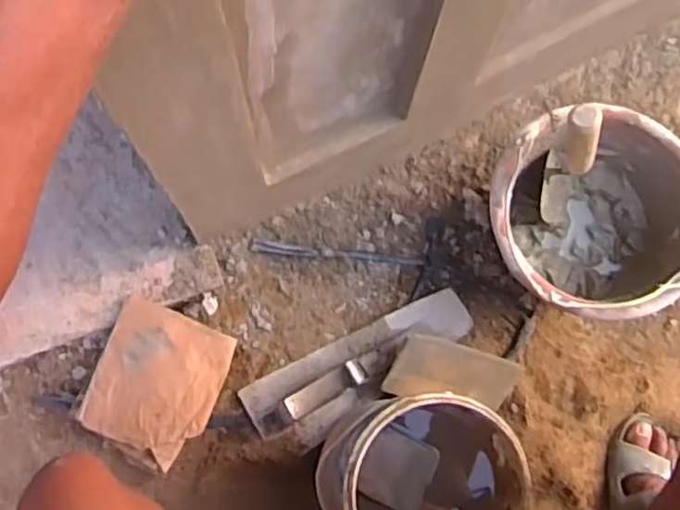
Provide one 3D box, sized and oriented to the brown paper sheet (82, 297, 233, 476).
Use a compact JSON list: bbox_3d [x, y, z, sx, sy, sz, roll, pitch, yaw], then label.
[{"bbox_3d":[-0.217,0.153,0.859,0.144,0.024,0.171,20,82,-4],"label":"brown paper sheet"}]

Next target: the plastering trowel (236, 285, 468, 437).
[{"bbox_3d":[0.026,0.127,0.879,0.298,0.062,0.071,-25,82,-6],"label":"plastering trowel"}]

